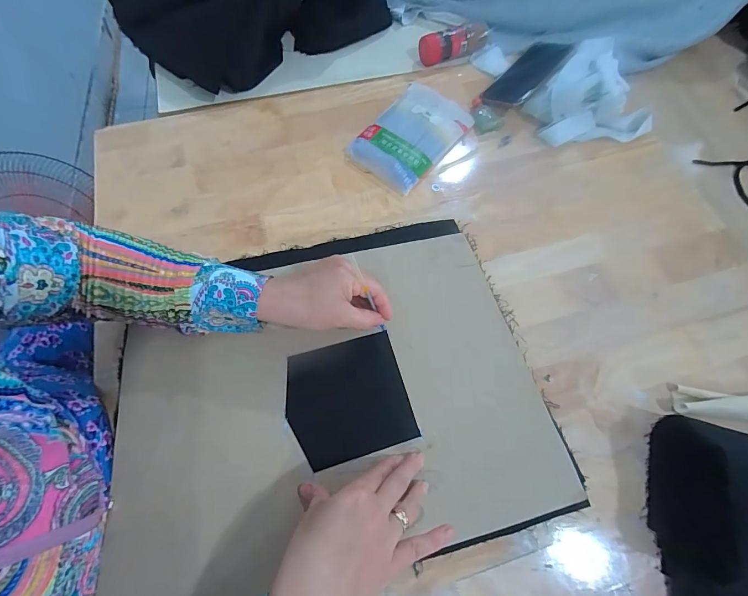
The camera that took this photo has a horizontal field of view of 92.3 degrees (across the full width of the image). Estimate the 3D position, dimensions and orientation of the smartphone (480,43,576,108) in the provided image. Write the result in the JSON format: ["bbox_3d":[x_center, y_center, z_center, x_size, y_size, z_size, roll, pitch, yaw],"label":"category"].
[{"bbox_3d":[0.230,-0.335,0.543,0.142,0.013,0.081,-42,53,-2],"label":"smartphone"}]

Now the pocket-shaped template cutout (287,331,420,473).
[{"bbox_3d":[-0.027,0.103,0.373,0.118,0.004,0.114,-14,69,-9],"label":"pocket-shaped template cutout"}]

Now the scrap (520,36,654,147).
[{"bbox_3d":[0.319,-0.281,0.520,0.153,0.069,0.149,-40,74,-16],"label":"scrap"}]

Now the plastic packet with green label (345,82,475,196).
[{"bbox_3d":[0.054,-0.235,0.518,0.115,0.022,0.174,36,71,12],"label":"plastic packet with green label"}]

